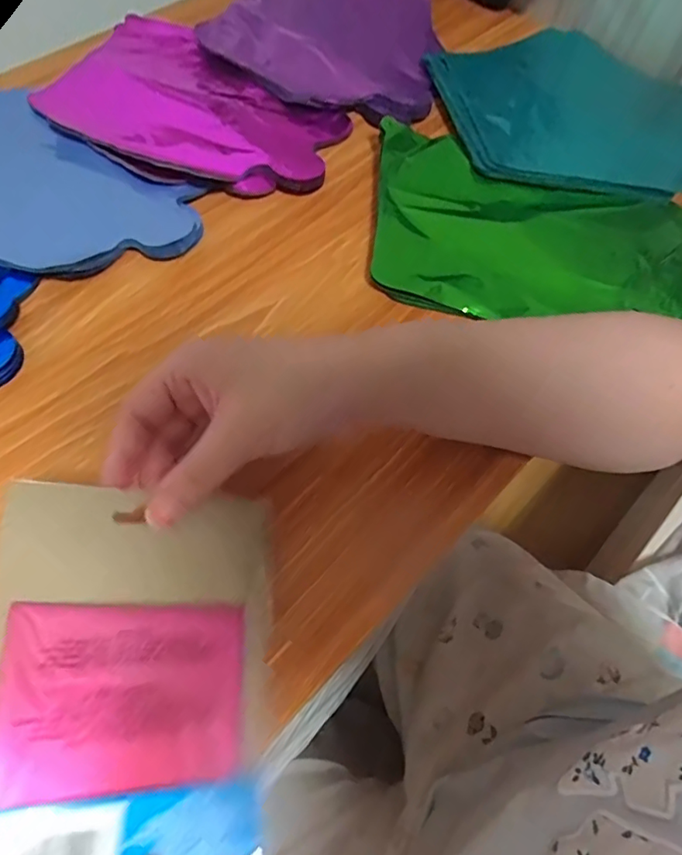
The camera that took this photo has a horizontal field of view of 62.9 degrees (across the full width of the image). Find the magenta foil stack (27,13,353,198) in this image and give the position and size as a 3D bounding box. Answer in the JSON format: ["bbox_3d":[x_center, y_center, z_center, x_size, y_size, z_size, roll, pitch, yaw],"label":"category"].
[{"bbox_3d":[-0.131,-0.270,0.463,0.267,0.016,0.165,35,66,14],"label":"magenta foil stack"}]

